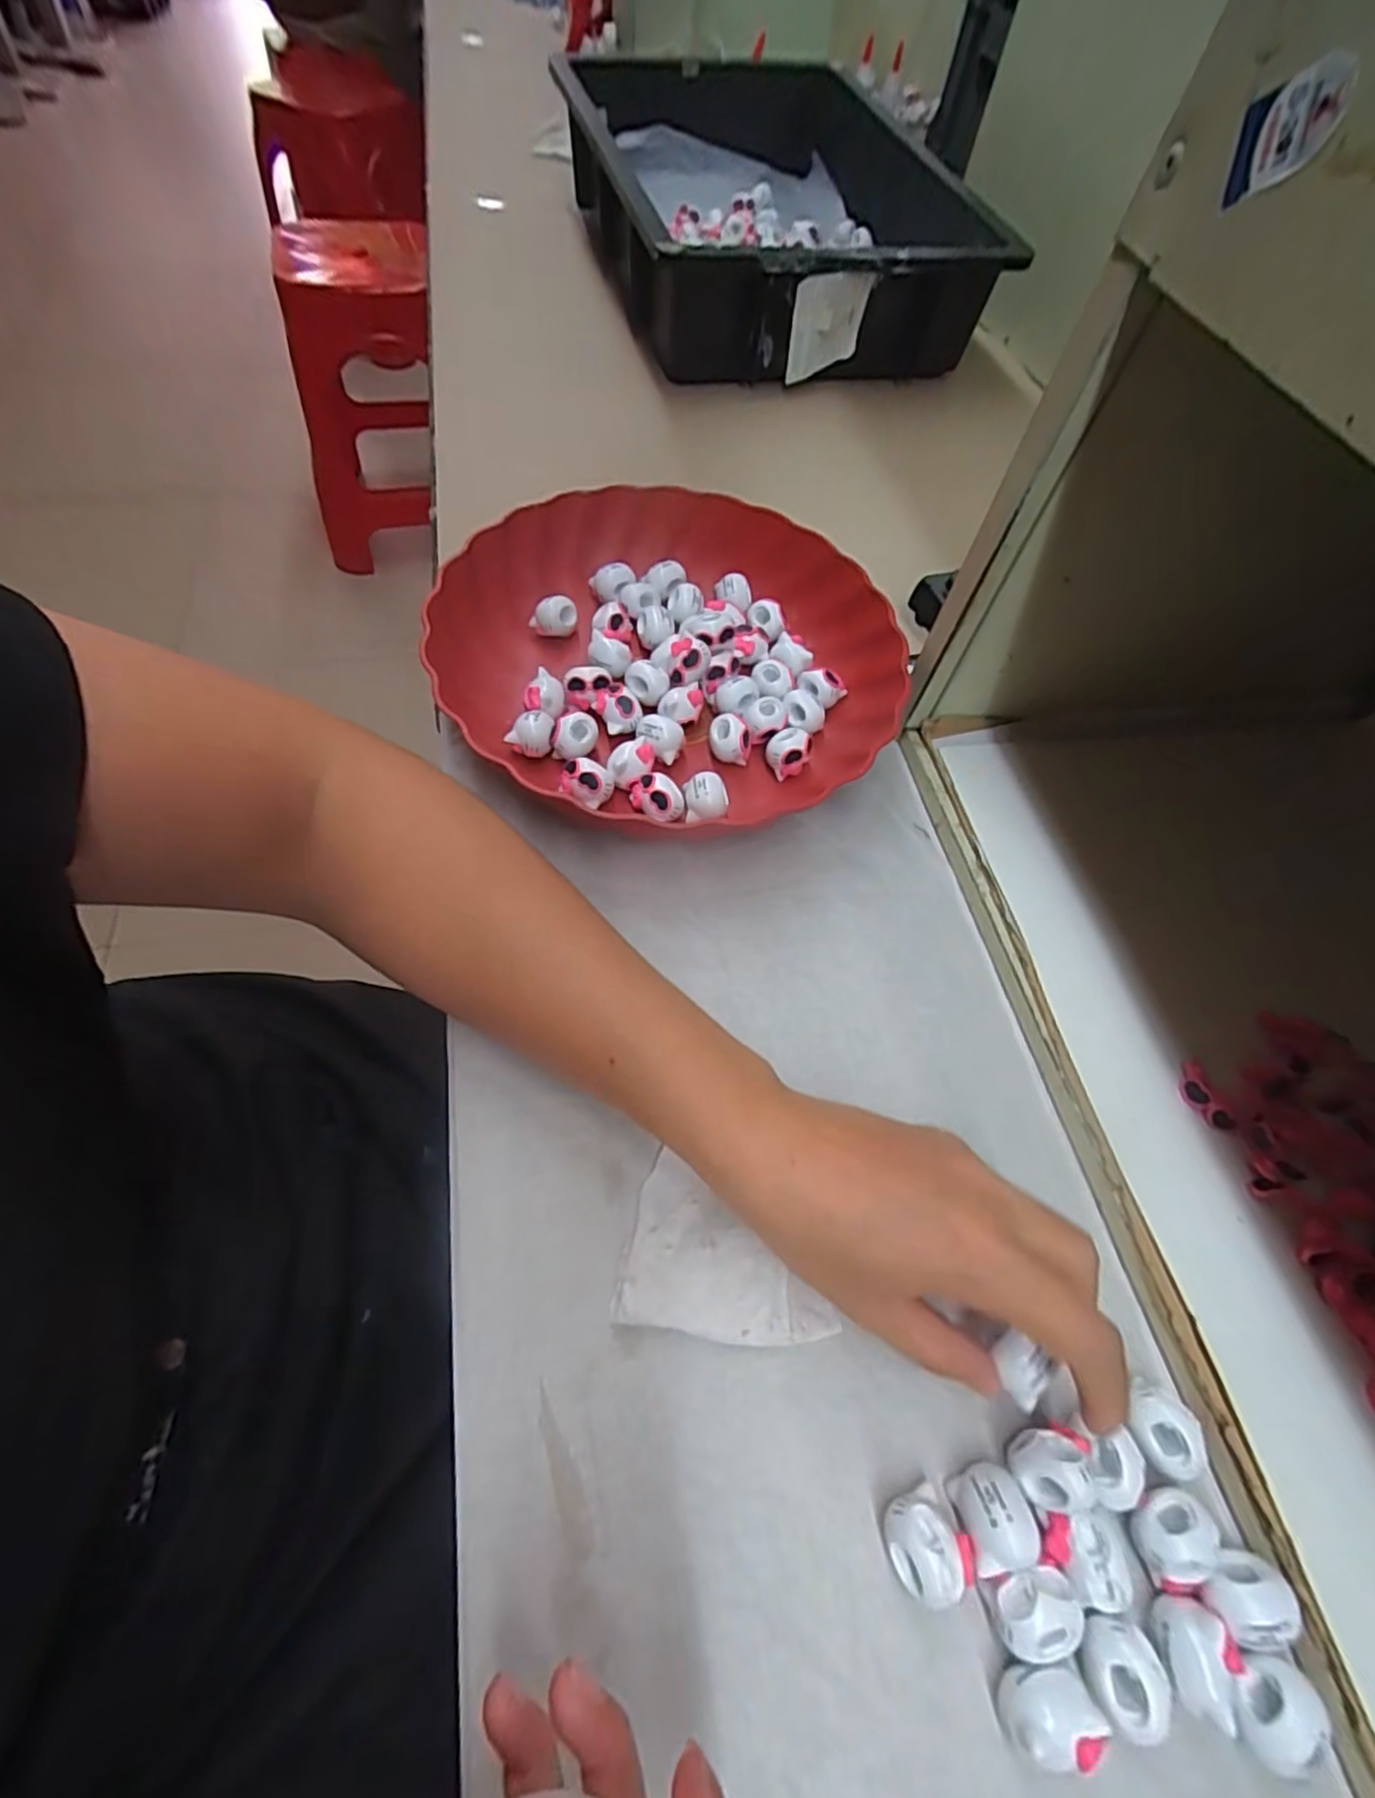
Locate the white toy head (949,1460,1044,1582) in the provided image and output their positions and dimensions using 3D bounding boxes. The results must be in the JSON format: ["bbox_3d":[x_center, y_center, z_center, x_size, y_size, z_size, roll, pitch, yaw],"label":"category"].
[{"bbox_3d":[0.097,0.195,0.214,0.022,0.020,0.023,-7,60,-14],"label":"white toy head"}]

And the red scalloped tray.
[{"bbox_3d":[-0.010,-0.130,0.371,0.236,0.057,0.229,-24,66,-22],"label":"red scalloped tray"}]

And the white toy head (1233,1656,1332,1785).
[{"bbox_3d":[0.170,0.237,0.198,0.018,0.020,0.024,37,60,13],"label":"white toy head"}]

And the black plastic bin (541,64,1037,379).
[{"bbox_3d":[0.073,-0.621,0.620,0.295,0.128,0.424,-10,61,-16],"label":"black plastic bin"}]

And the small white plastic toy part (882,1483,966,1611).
[{"bbox_3d":[0.072,0.201,0.210,0.020,0.019,0.025,-7,60,-14],"label":"small white plastic toy part"}]

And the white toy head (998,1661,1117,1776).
[{"bbox_3d":[0.102,0.232,0.194,0.026,0.021,0.019,9,58,-4],"label":"white toy head"}]

